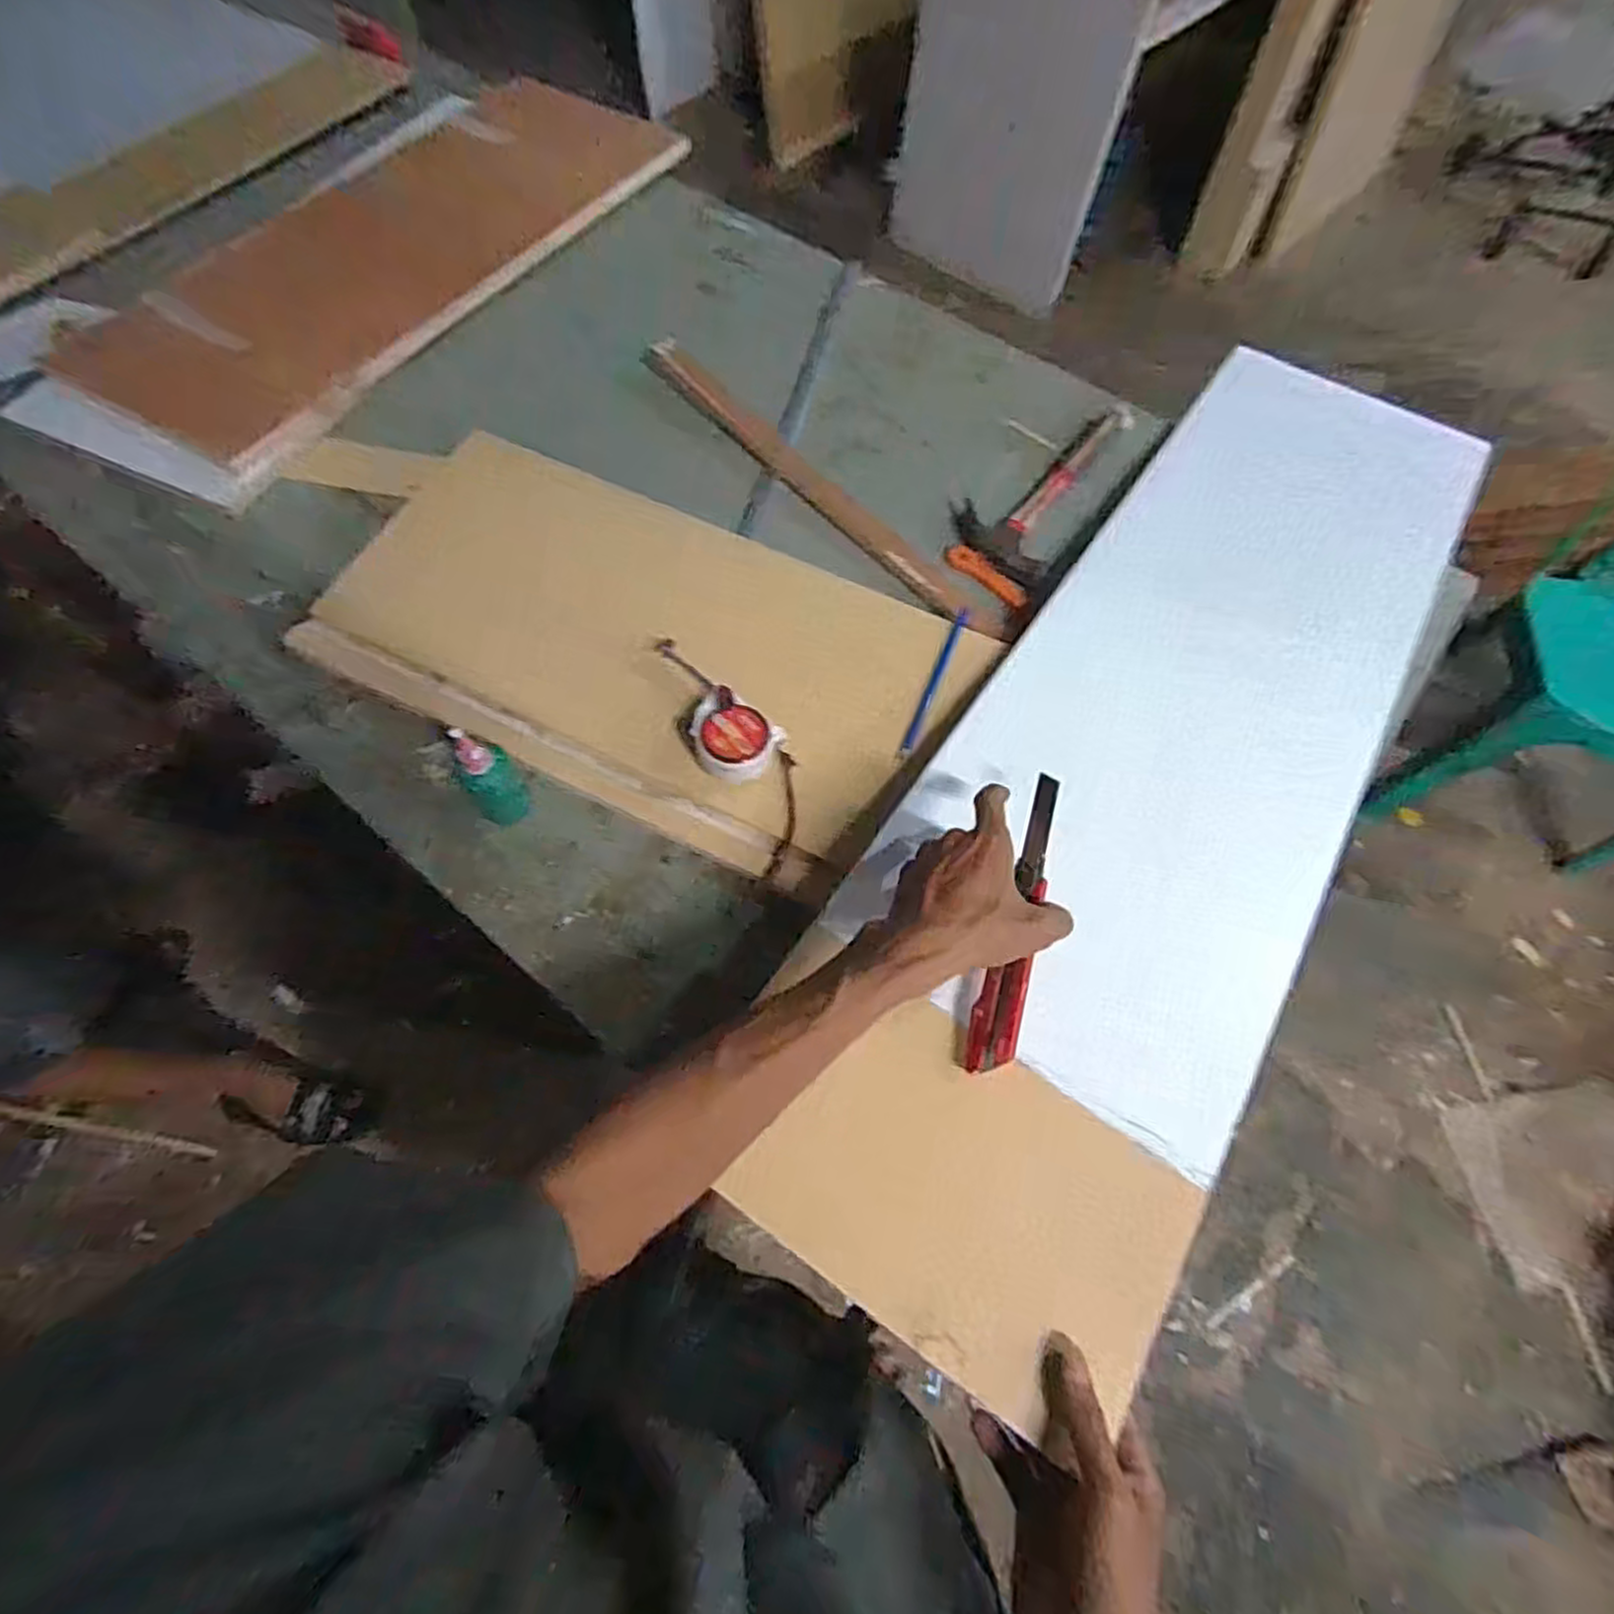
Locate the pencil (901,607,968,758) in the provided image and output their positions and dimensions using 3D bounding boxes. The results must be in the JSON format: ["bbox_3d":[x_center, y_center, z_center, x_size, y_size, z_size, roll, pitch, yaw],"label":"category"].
[{"bbox_3d":[0.116,-0.115,0.691,0.010,0.006,0.165,22,70,8],"label":"pencil"}]

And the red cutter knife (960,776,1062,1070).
[{"bbox_3d":[0.143,0.072,0.515,0.028,0.022,0.207,16,69,5],"label":"red cutter knife"}]

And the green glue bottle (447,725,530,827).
[{"bbox_3d":[-0.249,-0.022,0.605,0.030,0.110,0.041,29,67,12],"label":"green glue bottle"}]

